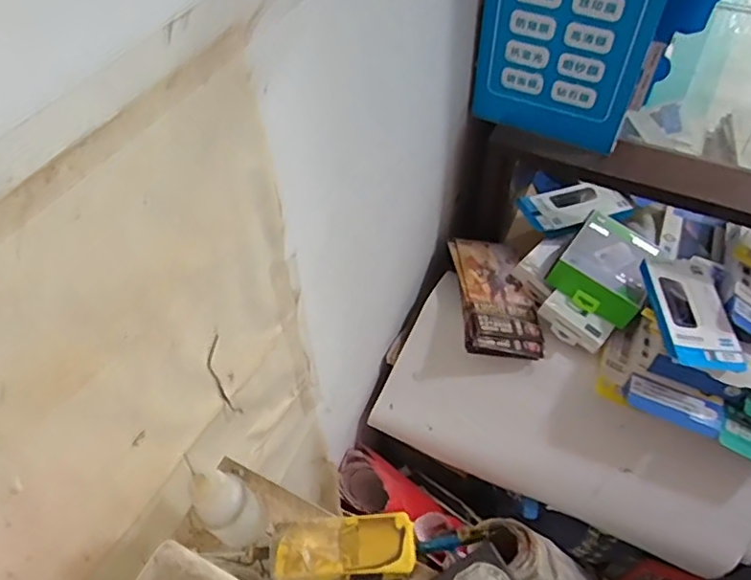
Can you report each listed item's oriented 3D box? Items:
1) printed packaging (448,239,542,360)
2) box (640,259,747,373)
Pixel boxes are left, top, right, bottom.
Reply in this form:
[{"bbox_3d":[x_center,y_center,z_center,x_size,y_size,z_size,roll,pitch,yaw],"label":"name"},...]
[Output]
[{"bbox_3d":[0.199,0.006,0.987,0.123,0.033,0.230,11,46,-15],"label":"printed packaging"},{"bbox_3d":[0.449,0.027,0.850,0.102,0.023,0.203,5,42,7],"label":"box"}]

